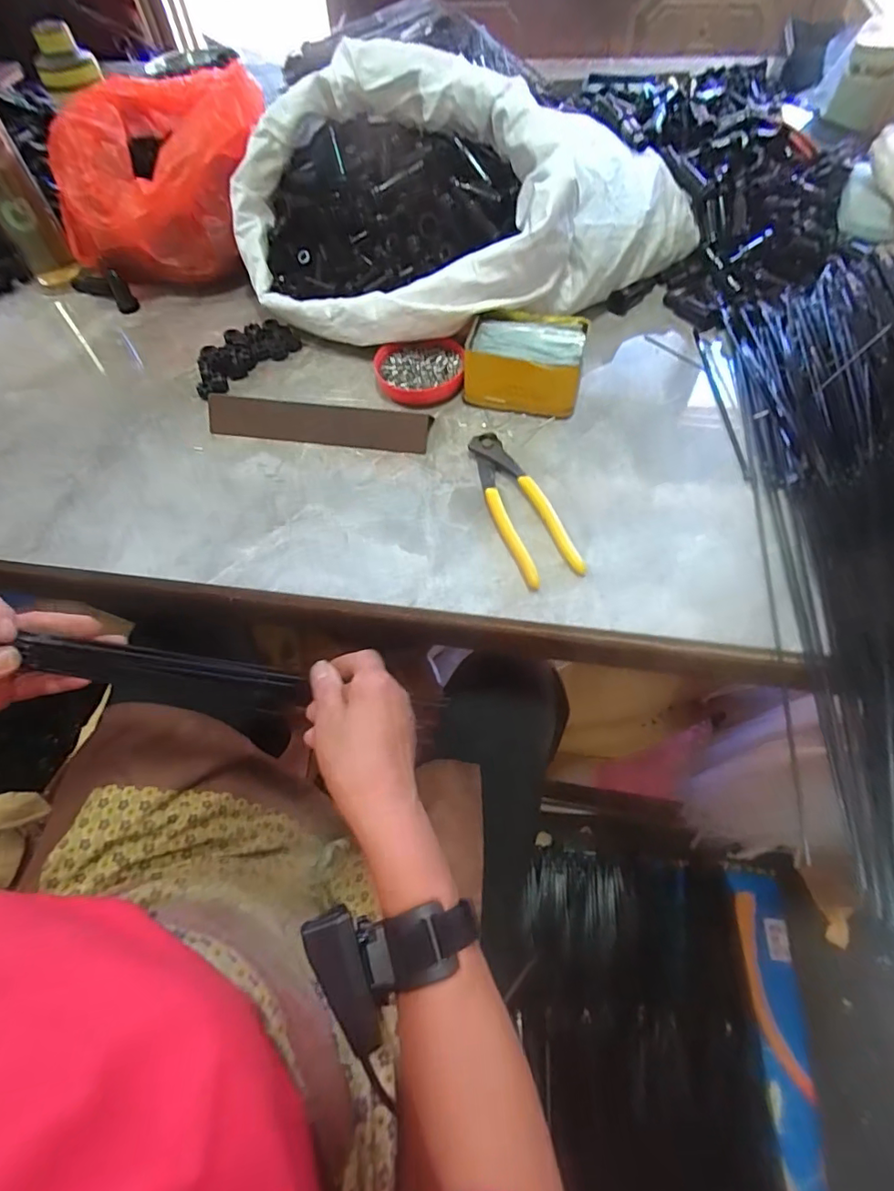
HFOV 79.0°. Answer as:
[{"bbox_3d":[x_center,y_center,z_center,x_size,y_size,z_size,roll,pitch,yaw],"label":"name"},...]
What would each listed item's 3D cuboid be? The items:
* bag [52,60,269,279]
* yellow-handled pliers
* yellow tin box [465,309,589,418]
[{"bbox_3d":[-0.340,-0.520,0.654,0.263,0.135,0.260,-8,60,-2],"label":"bag"},{"bbox_3d":[0.061,-0.080,0.461,0.047,0.018,0.161,-18,61,-8],"label":"yellow-handled pliers"},{"bbox_3d":[0.076,-0.224,0.522,0.107,0.053,0.079,13,61,10],"label":"yellow tin box"}]

